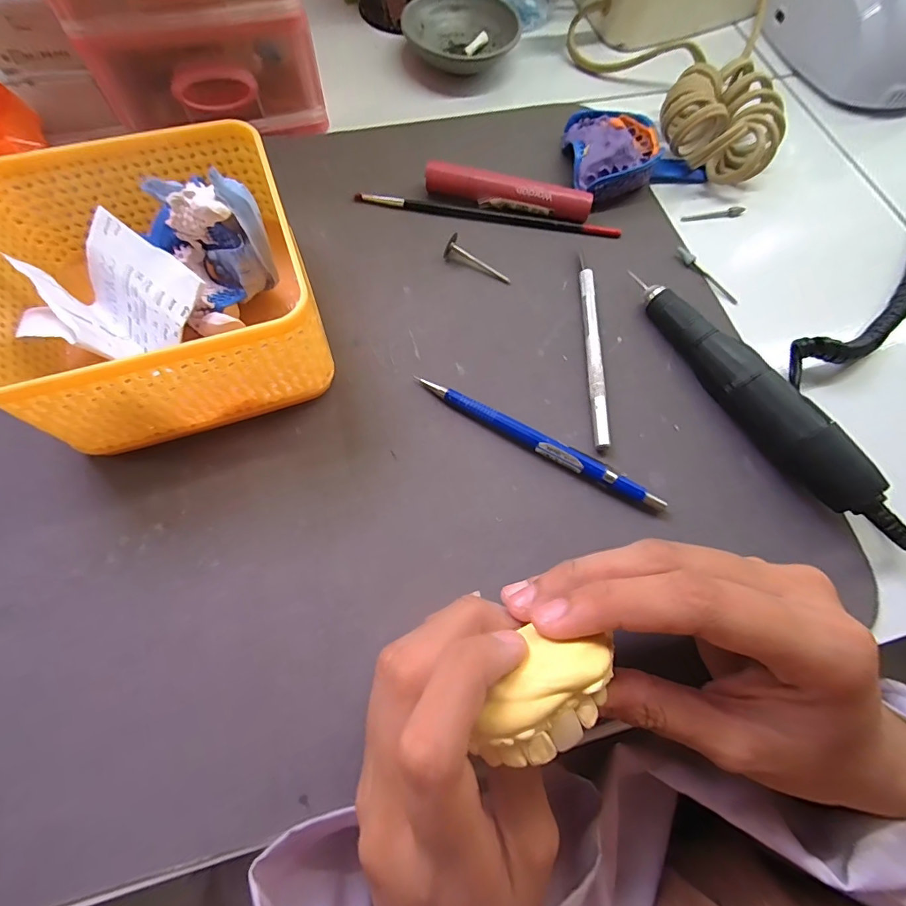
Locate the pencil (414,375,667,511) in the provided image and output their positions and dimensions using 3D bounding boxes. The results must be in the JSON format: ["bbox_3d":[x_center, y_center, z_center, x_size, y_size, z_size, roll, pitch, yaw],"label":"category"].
[{"bbox_3d":[0.043,-0.006,0.224,0.133,0.009,0.010,27,70,8],"label":"pencil"}]

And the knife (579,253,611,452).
[{"bbox_3d":[0.079,-0.061,0.249,0.008,0.007,0.126,3,68,-2],"label":"knife"}]

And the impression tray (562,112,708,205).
[{"bbox_3d":[0.125,-0.205,0.297,0.094,0.026,0.072,-6,69,-5],"label":"impression tray"}]

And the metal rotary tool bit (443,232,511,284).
[{"bbox_3d":[0.016,-0.116,0.268,0.044,0.011,0.010,30,70,-4],"label":"metal rotary tool bit"}]

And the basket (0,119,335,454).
[{"bbox_3d":[-0.141,-0.082,0.216,0.131,0.066,0.135,-18,70,-9],"label":"basket"}]

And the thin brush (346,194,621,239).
[{"bbox_3d":[0.022,-0.154,0.283,0.170,0.005,0.008,8,68,0],"label":"thin brush"}]

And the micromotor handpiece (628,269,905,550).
[{"bbox_3d":[0.156,-0.027,0.228,0.020,0.029,0.172,-31,73,-14],"label":"micromotor handpiece"}]

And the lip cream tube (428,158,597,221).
[{"bbox_3d":[0.035,-0.165,0.281,0.105,0.017,0.013,14,68,3],"label":"lip cream tube"}]

